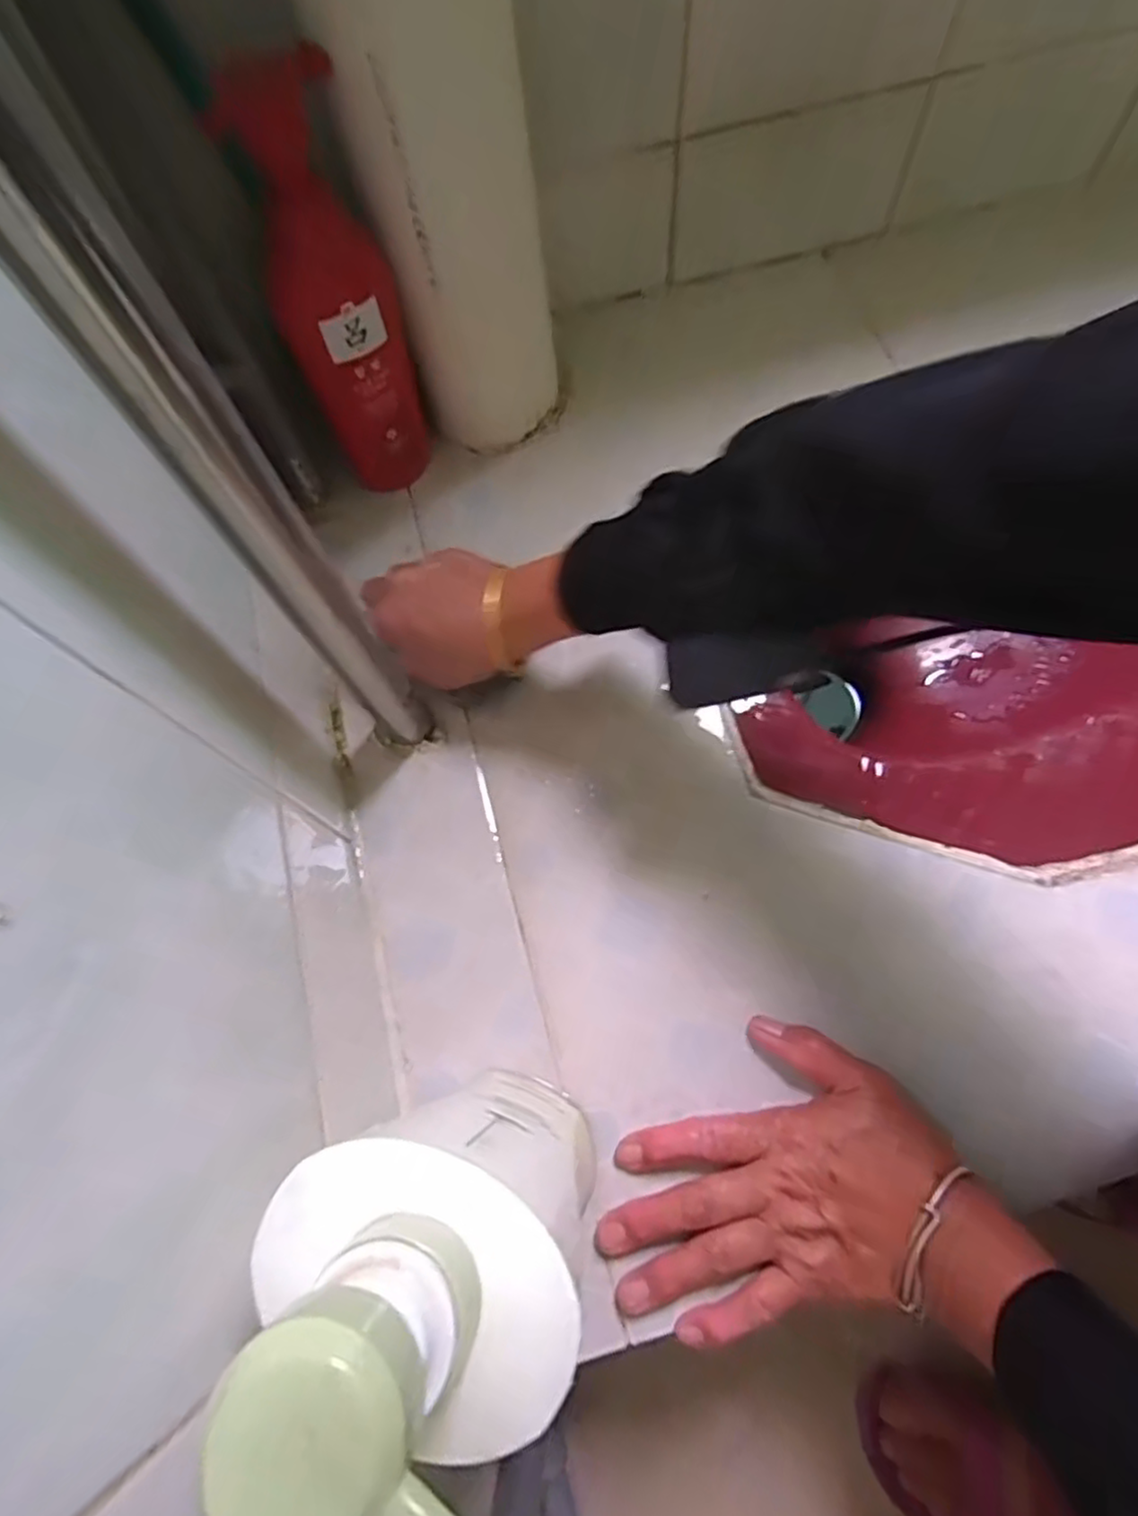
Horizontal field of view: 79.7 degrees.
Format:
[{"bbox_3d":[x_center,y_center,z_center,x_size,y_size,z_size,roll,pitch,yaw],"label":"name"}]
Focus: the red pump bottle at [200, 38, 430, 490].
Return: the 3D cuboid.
[{"bbox_3d":[-0.141,-0.273,0.429,0.070,0.229,0.062,-18,68,-5],"label":"red pump bottle"}]

